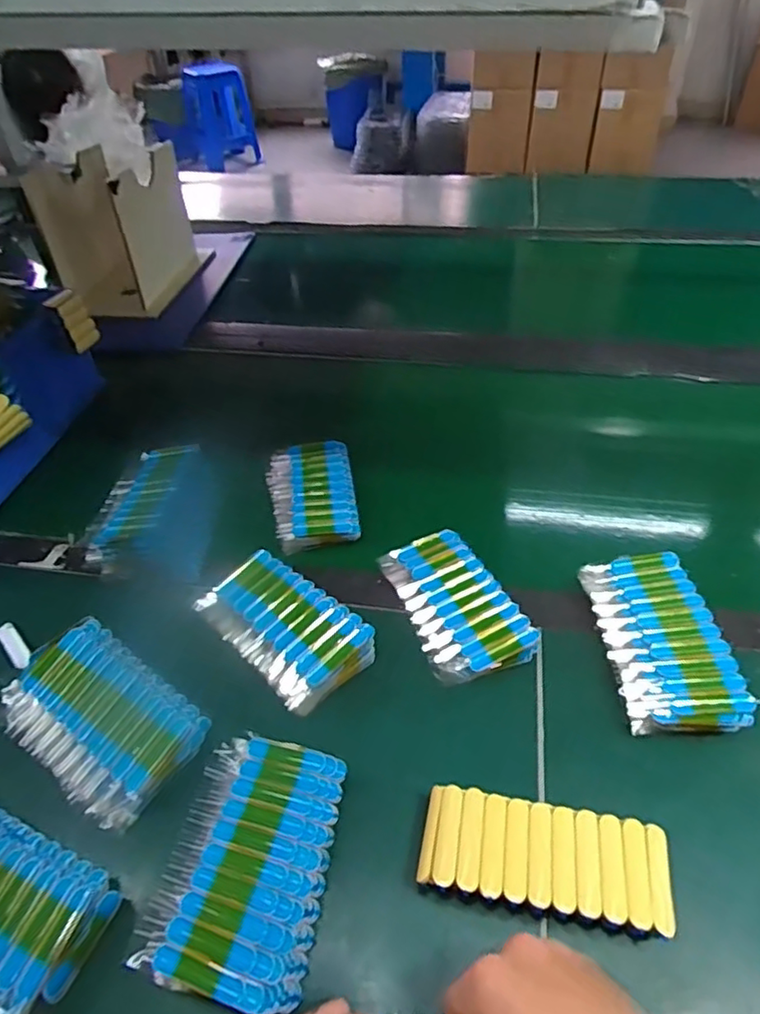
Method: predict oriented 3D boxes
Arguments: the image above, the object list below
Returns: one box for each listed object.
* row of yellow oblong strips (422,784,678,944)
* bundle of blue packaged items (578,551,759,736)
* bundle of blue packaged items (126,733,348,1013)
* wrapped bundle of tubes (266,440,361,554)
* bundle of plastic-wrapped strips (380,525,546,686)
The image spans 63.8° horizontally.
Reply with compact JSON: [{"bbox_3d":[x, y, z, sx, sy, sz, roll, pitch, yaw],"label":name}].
[{"bbox_3d":[0.112,0.246,0.421,0.158,0.038,0.066,7,45,10],"label":"row of yellow oblong strips"},{"bbox_3d":[0.239,0.116,0.532,0.091,0.050,0.165,-3,44,0],"label":"bundle of blue packaged items"},{"bbox_3d":[-0.091,0.247,0.429,0.106,0.038,0.155,8,45,11],"label":"bundle of blue packaged items"},{"bbox_3d":[-0.077,-0.020,0.699,0.093,0.023,0.156,-9,44,-6],"label":"wrapped bundle of tubes"},{"bbox_3d":[0.068,0.087,0.572,0.090,0.026,0.158,-21,47,-18],"label":"bundle of plastic-wrapped strips"}]

